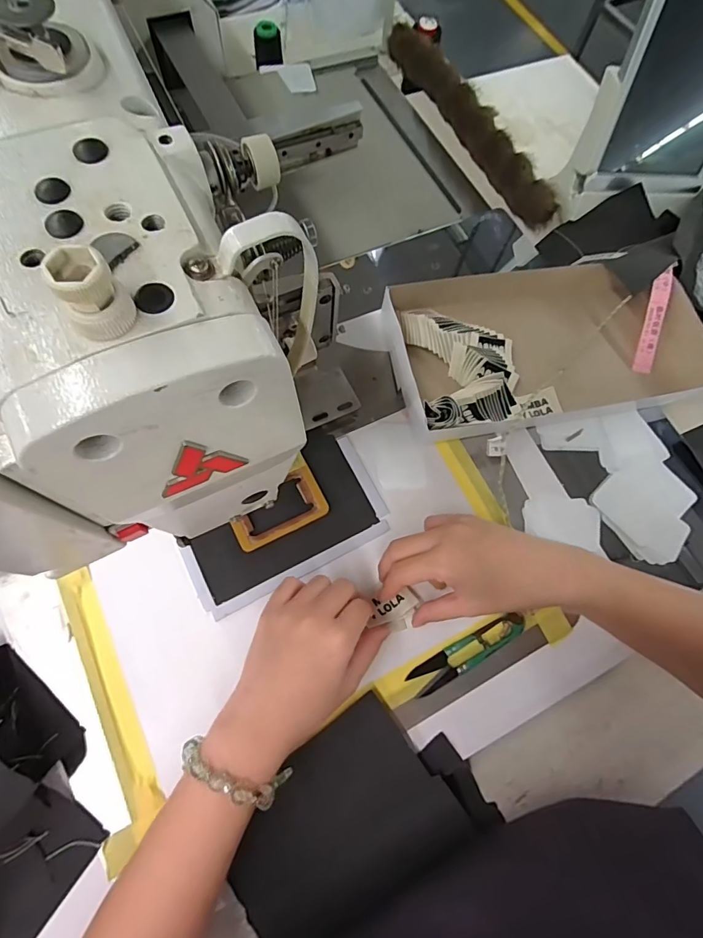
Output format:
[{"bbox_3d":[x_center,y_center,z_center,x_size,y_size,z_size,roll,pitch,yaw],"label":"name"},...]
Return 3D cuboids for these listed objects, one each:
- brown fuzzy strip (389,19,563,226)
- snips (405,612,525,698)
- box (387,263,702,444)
[{"bbox_3d":[0.149,-0.466,0.590,0.047,0.023,0.390,-33,72,20],"label":"brown fuzzy strip"},{"bbox_3d":[0.096,0.147,0.363,0.106,0.013,0.024,-27,75,-14],"label":"snips"},{"bbox_3d":[0.197,-0.129,0.458,0.323,0.040,0.168,-10,72,-9],"label":"box"}]

